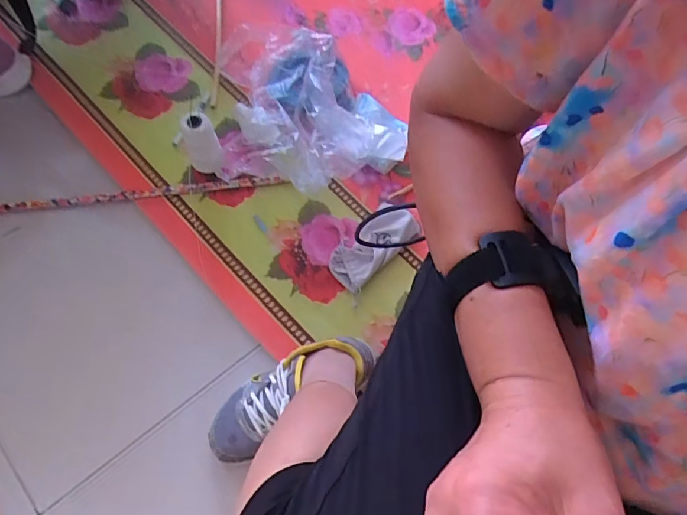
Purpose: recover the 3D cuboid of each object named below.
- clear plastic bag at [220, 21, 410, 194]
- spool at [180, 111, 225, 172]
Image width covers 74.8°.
[{"bbox_3d":[-0.070,-0.275,0.790,0.291,0.138,0.347,-6,69,-6],"label":"clear plastic bag"},{"bbox_3d":[-0.230,-0.179,0.735,0.053,0.113,0.055,1,68,-4],"label":"spool"}]

